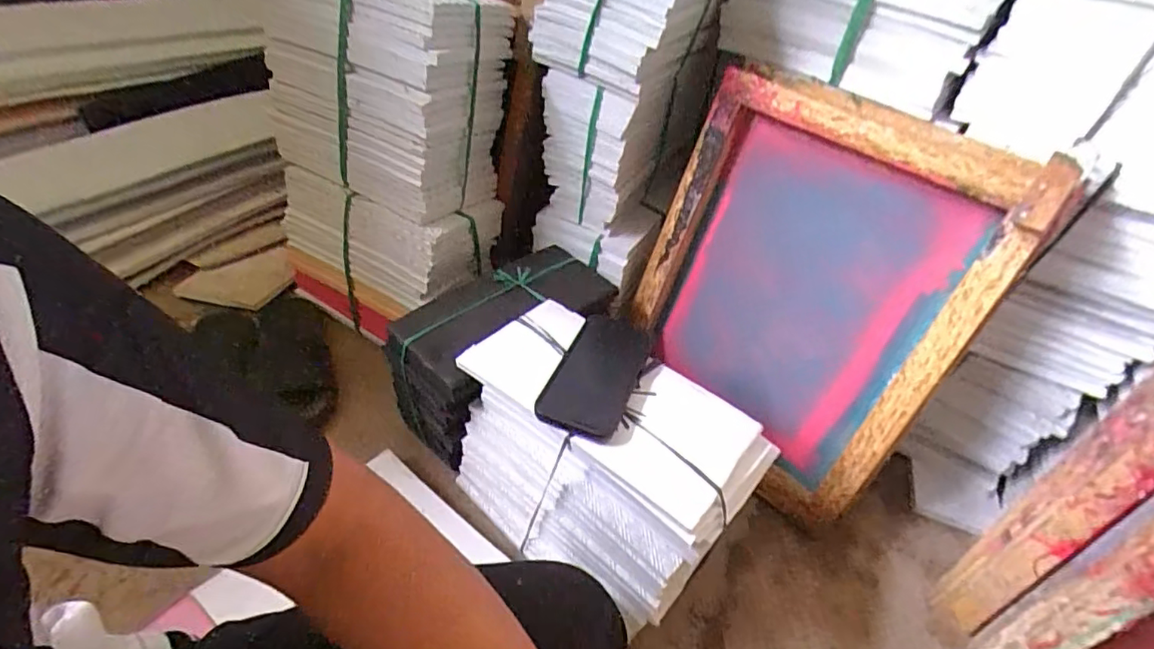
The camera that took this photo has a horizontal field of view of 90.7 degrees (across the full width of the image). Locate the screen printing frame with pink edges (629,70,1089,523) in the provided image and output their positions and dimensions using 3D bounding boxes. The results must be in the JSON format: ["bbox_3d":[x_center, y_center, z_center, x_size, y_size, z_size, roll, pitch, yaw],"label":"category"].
[{"bbox_3d":[0.267,-0.034,0.705,0.380,0.449,0.062,32,28,25],"label":"screen printing frame with pink edges"}]

